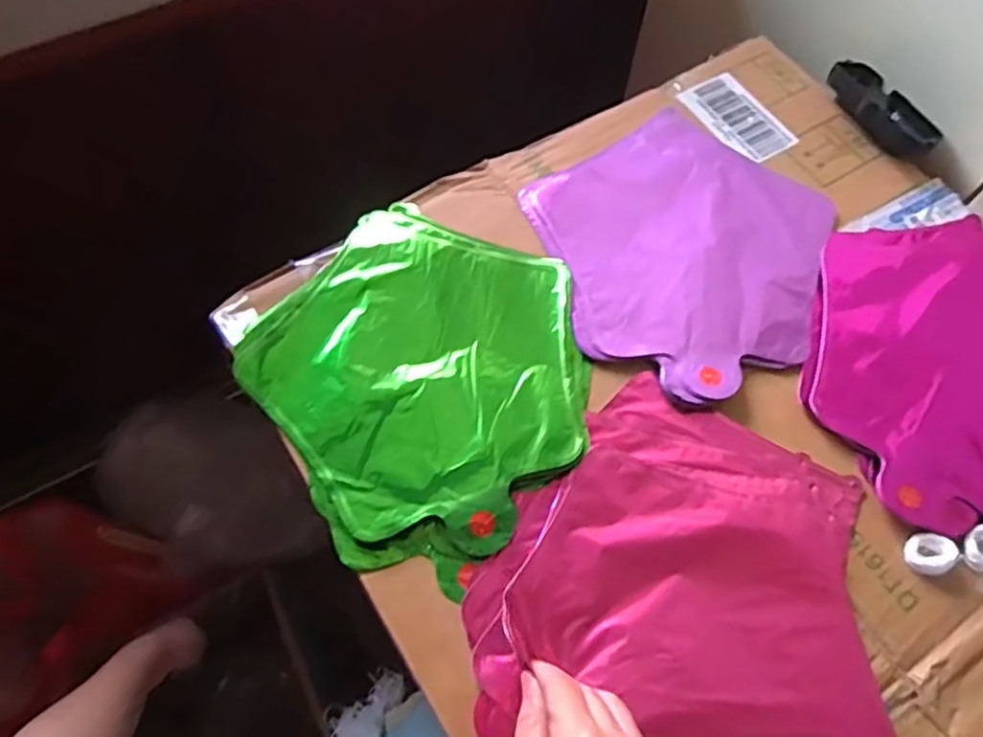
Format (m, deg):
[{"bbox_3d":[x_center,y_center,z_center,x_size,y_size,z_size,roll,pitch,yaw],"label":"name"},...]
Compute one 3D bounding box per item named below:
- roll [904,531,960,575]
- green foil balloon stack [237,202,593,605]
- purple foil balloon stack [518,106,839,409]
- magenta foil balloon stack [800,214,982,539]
[{"bbox_3d":[0.281,0.118,0.434,0.028,0.013,0.025,-14,67,-9],"label":"roll"},{"bbox_3d":[-0.046,-0.001,0.474,0.236,0.015,0.236,40,70,15],"label":"green foil balloon stack"},{"bbox_3d":[0.153,-0.098,0.526,0.228,0.012,0.227,-30,70,-15],"label":"purple foil balloon stack"},{"bbox_3d":[0.350,-0.013,0.492,0.256,0.015,0.230,-25,69,-13],"label":"magenta foil balloon stack"}]

